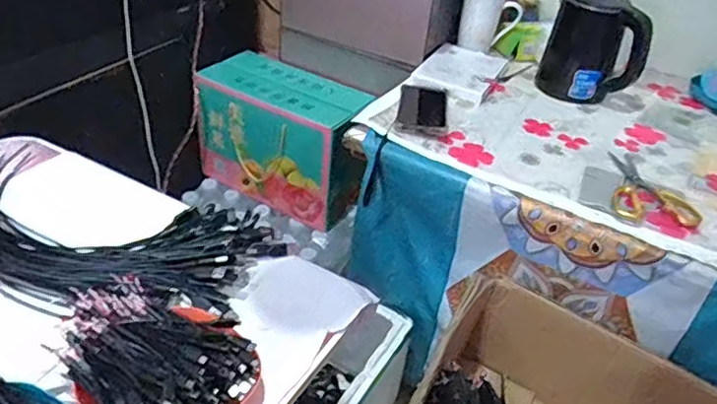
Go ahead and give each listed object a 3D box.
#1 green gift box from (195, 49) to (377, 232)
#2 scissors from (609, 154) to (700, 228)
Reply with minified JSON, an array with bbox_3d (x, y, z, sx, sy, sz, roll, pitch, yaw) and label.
[{"bbox_3d":[-0.149,-0.133,1.232,0.315,0.236,0.163,24,40,22],"label":"green gift box"},{"bbox_3d":[0.405,-0.024,0.850,0.111,0.010,0.178,9,37,3],"label":"scissors"}]

